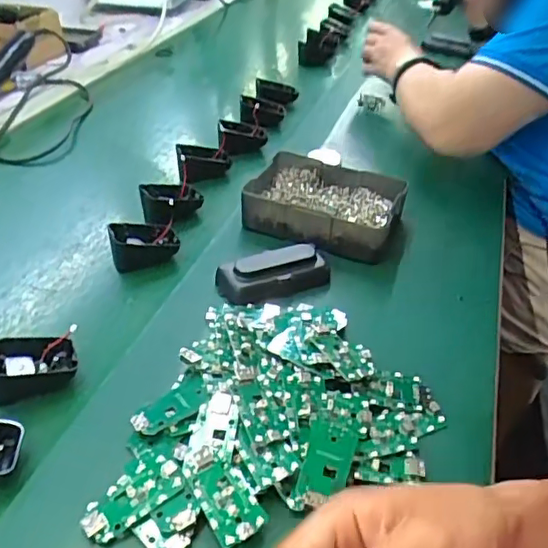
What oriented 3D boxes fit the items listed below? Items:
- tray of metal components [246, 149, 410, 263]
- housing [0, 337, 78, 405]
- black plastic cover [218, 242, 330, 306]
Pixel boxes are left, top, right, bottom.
[{"bbox_3d":[0.059,-0.080,0.638,0.162,0.043,0.137,17,40,21],"label":"tray of metal components"},{"bbox_3d":[-0.189,0.069,0.450,0.069,0.033,0.051,-22,42,-26],"label":"housing"},{"bbox_3d":[0.001,-0.002,0.542,0.105,0.032,0.038,-13,39,-16],"label":"black plastic cover"}]

